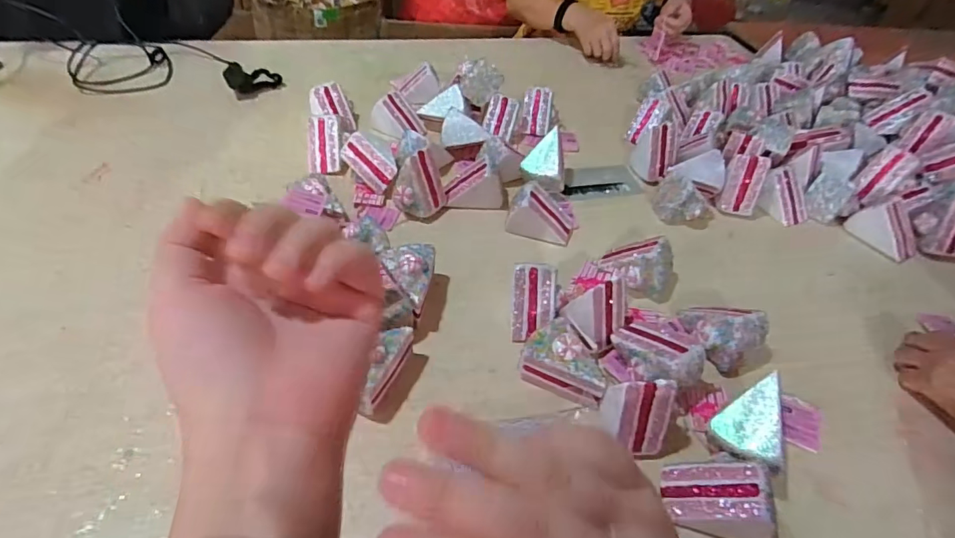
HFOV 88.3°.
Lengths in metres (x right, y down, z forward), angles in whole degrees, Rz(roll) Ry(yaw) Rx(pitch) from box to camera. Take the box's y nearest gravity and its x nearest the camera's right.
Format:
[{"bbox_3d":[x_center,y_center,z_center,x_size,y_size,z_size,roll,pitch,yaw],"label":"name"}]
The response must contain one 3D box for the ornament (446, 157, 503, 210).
[{"bbox_3d":[-0.004,-0.125,0.714,0.082,0.053,0.054,-2,45,-6],"label":"ornament"}]

